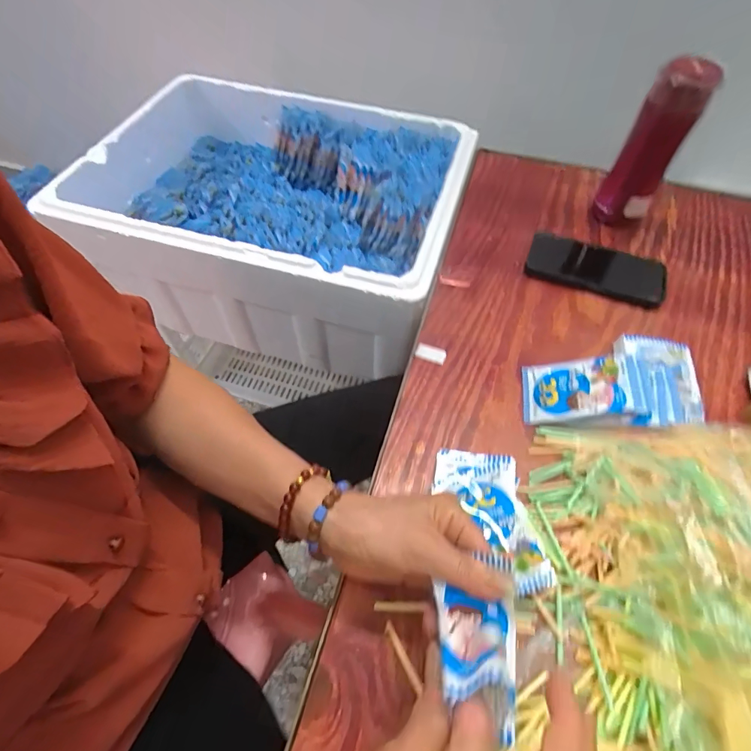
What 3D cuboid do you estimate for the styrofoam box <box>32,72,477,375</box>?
[{"bbox_3d":[-0.167,-0.273,0.734,0.584,0.208,0.425,16,57,8],"label":"styrofoam box"}]

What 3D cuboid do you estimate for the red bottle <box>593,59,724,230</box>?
[{"bbox_3d":[0.345,-0.280,0.536,0.063,0.193,0.054,28,60,16],"label":"red bottle"}]

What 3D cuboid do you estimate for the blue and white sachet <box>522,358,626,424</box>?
[{"bbox_3d":[0.197,0.013,0.426,0.093,0.012,0.064,-11,48,30],"label":"blue and white sachet"}]

